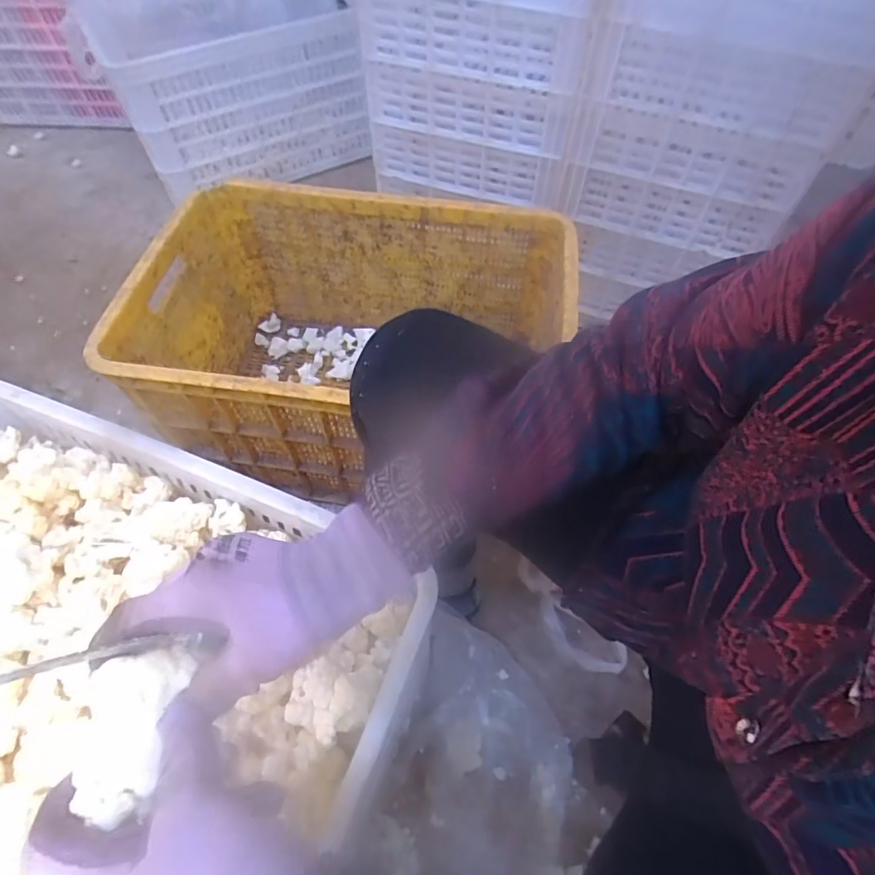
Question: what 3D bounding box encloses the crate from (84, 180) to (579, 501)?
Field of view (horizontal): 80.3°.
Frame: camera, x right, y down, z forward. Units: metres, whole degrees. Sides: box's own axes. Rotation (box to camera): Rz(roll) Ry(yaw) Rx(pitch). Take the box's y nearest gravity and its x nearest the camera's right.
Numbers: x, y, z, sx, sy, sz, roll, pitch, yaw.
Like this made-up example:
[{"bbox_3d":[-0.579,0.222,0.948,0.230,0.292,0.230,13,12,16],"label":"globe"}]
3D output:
[{"bbox_3d":[-0.105,-0.121,0.747,0.524,0.277,0.362,7,57,4],"label":"crate"}]

